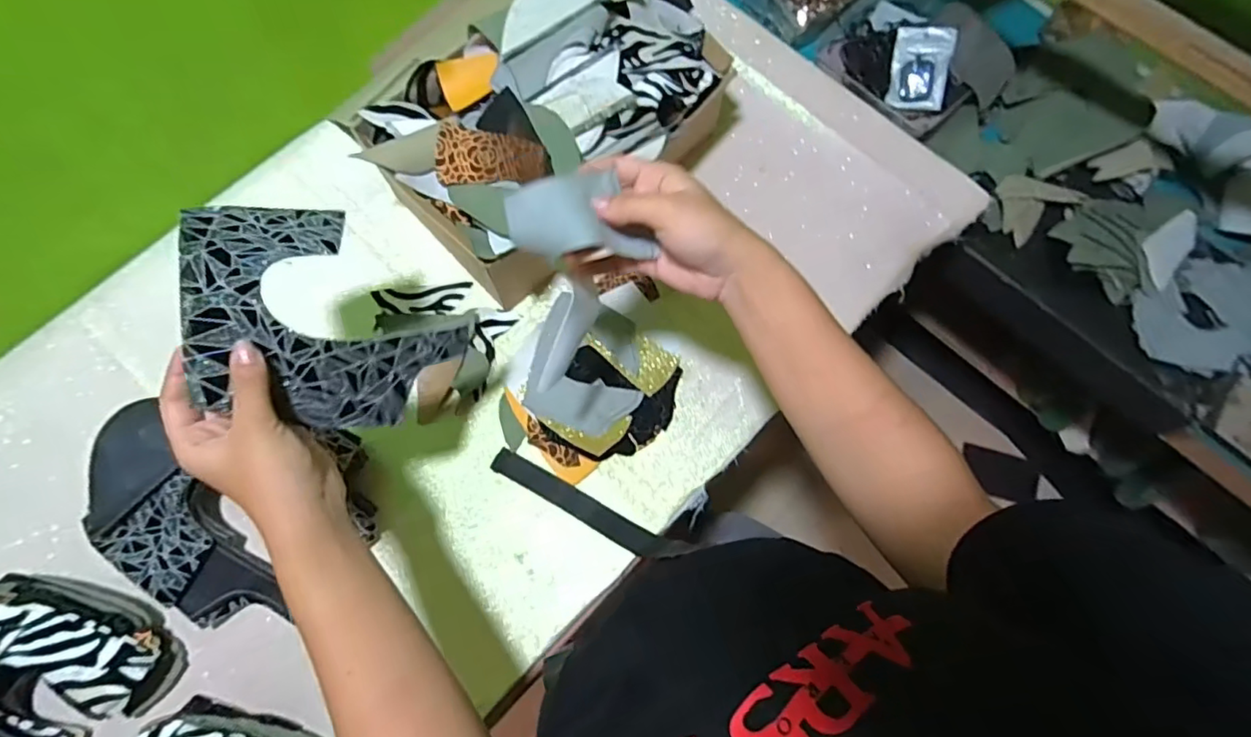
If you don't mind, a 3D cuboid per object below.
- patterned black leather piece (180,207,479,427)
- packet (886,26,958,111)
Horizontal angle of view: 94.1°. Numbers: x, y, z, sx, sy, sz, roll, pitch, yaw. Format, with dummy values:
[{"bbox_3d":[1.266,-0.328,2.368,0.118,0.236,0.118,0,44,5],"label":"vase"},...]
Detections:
[{"bbox_3d":[-0.198,-0.041,0.403,0.177,0.030,0.160,-4,74,-47],"label":"patterned black leather piece"},{"bbox_3d":[0.385,-0.392,0.762,0.070,0.010,0.097,13,109,23],"label":"packet"}]

